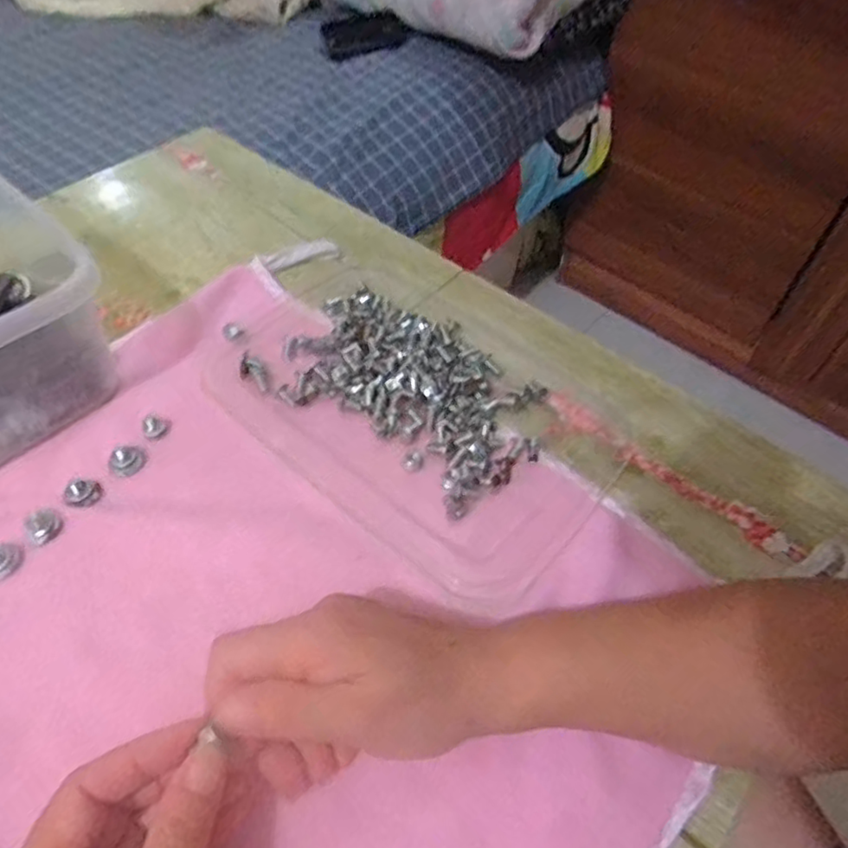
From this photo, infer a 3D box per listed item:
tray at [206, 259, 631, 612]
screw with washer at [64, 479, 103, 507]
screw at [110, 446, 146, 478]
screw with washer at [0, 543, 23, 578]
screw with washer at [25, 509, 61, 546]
[{"bbox_3d":[-0.006,-0.016,0.374,0.232,0.011,0.156,37,60,21],"label":"tray"},{"bbox_3d":[-0.176,0.035,0.329,0.017,0.007,0.014,-30,61,-23],"label":"screw with washer"},{"bbox_3d":[-0.159,0.018,0.341,0.017,0.009,0.015,-29,61,-22],"label":"screw"},{"bbox_3d":[-0.203,0.065,0.305,0.014,0.010,0.016,17,55,9],"label":"screw with washer"},{"bbox_3d":[-0.189,0.050,0.316,0.016,0.008,0.013,-37,64,-26],"label":"screw with washer"}]

